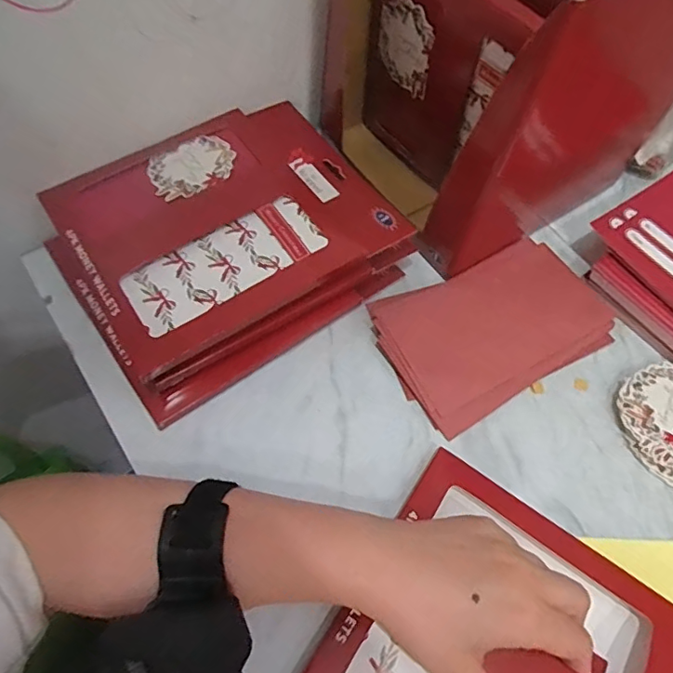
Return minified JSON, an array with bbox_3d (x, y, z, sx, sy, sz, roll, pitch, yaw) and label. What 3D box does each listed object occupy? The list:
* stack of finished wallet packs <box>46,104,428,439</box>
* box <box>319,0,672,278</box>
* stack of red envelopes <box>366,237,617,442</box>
[{"bbox_3d":[-0.087,-0.085,0.435,0.246,0.052,0.204,-33,68,-19],"label":"stack of finished wallet packs"},{"bbox_3d":[0.137,-0.235,0.429,0.224,0.227,0.210,-27,67,-16],"label":"box"},{"bbox_3d":[0.131,-0.008,0.437,0.186,0.012,0.118,-23,66,-15],"label":"stack of red envelopes"}]

